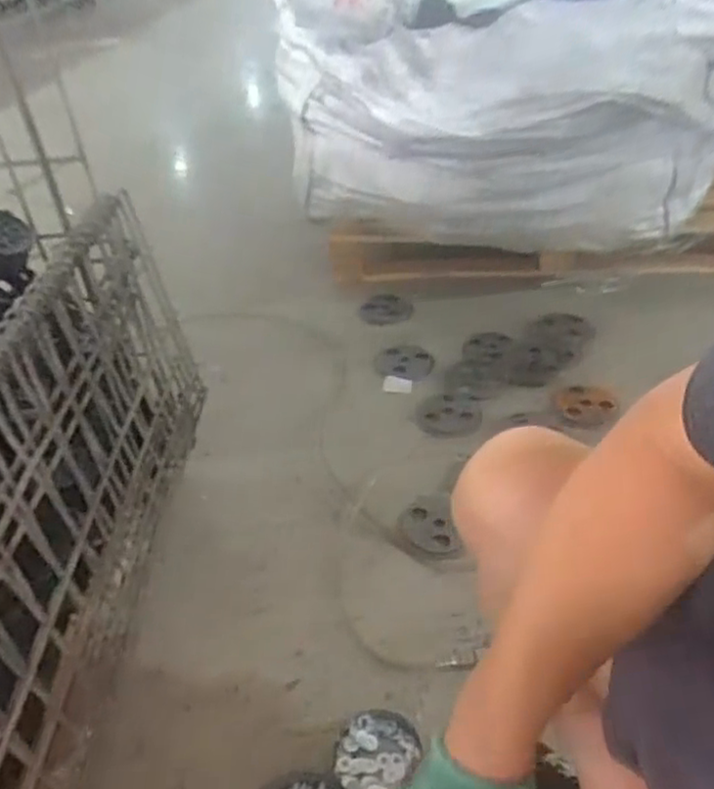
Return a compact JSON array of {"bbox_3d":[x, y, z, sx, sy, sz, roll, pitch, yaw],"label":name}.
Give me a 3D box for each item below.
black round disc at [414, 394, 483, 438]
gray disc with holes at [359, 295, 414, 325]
[{"bbox_3d":[0.173,0.039,1.294,0.121,0.019,0.102,17,44,26],"label":"black round disc"},{"bbox_3d":[0.067,-0.199,1.603,0.122,0.011,0.122,-4,39,3],"label":"gray disc with holes"}]

